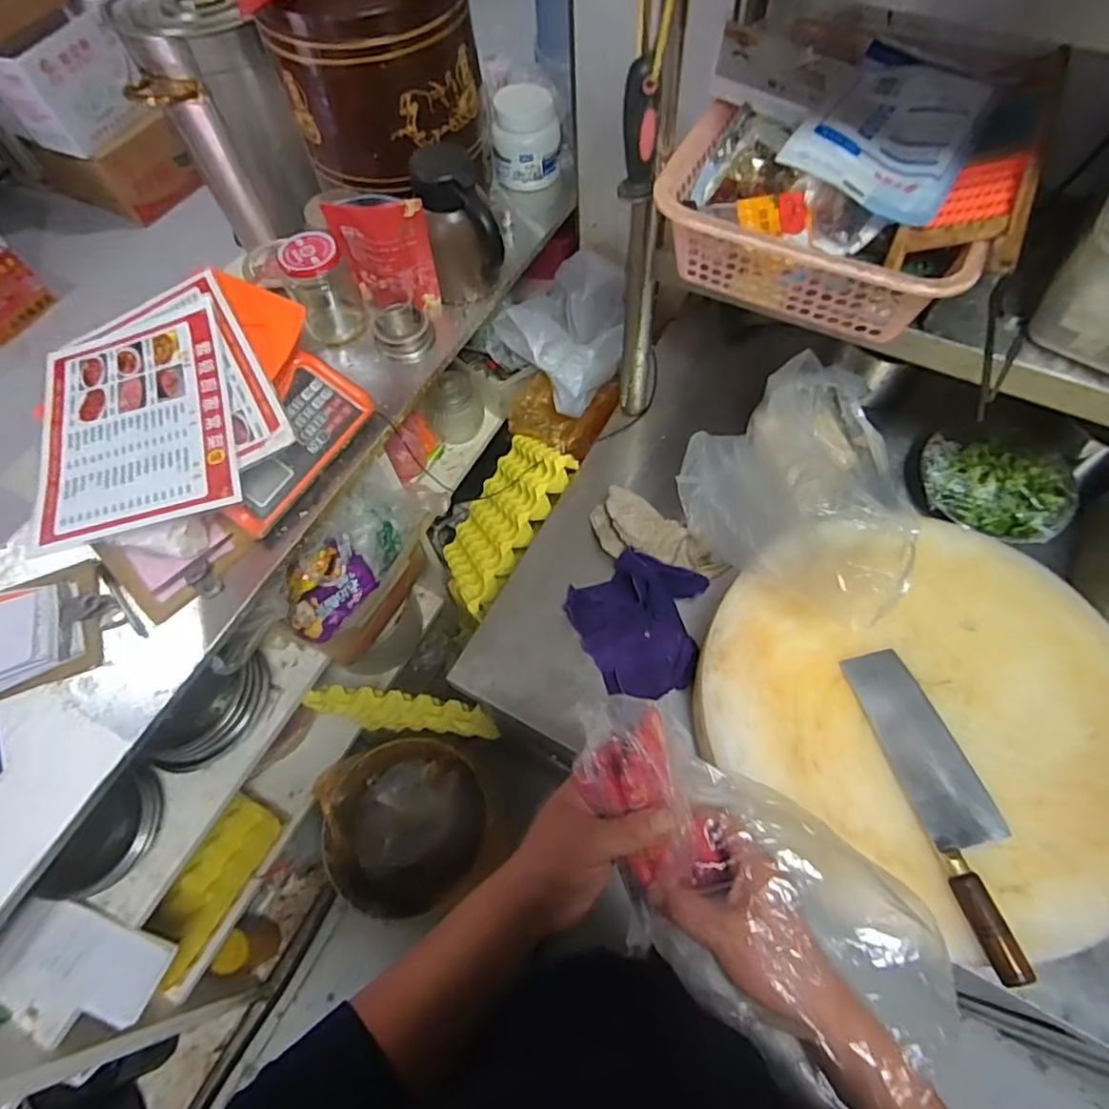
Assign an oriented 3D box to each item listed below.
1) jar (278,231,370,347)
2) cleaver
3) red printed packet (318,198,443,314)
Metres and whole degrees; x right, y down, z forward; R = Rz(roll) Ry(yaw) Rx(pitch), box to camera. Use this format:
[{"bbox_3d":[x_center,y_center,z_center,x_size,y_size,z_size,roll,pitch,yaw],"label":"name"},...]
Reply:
[{"bbox_3d":[-0.328,-0.378,0.872,0.089,0.136,0.085,-24,64,-9],"label":"jar"},{"bbox_3d":[0.387,0.237,0.605,0.075,0.020,0.296,-15,63,-4],"label":"cleaver"},{"bbox_3d":[-0.236,-0.408,0.865,0.128,0.151,0.056,-4,63,1],"label":"red printed packet"}]

